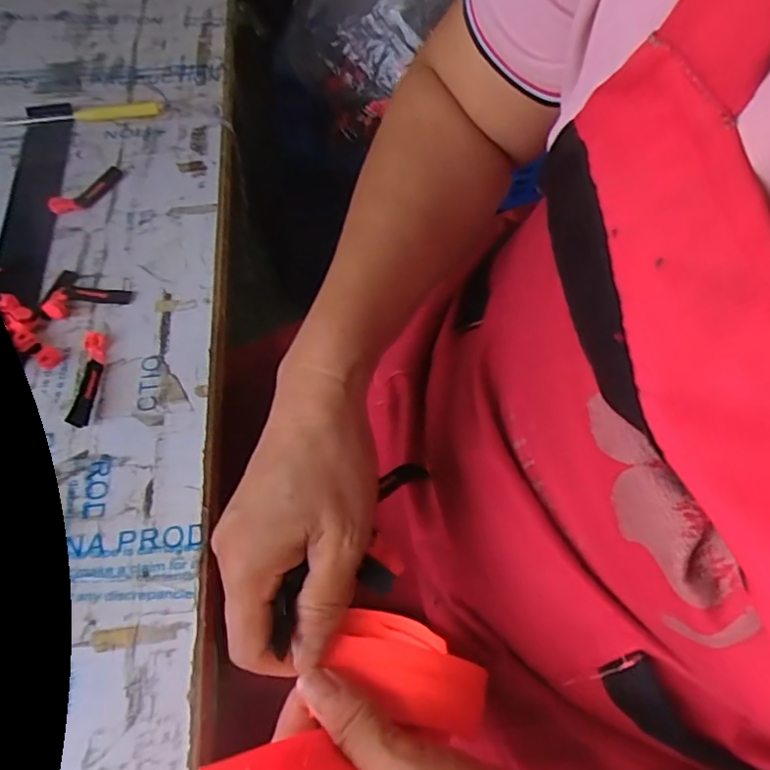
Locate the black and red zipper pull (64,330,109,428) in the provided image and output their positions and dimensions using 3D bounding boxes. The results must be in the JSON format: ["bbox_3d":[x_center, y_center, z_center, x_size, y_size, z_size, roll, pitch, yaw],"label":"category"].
[{"bbox_3d":[-0.196,-0.006,0.378,0.014,0.010,0.069,-1,60,-2],"label":"black and red zipper pull"}]

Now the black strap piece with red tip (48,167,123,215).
[{"bbox_3d":[-0.239,-0.157,0.464,0.021,0.011,0.063,37,66,19],"label":"black strap piece with red tip"}]

